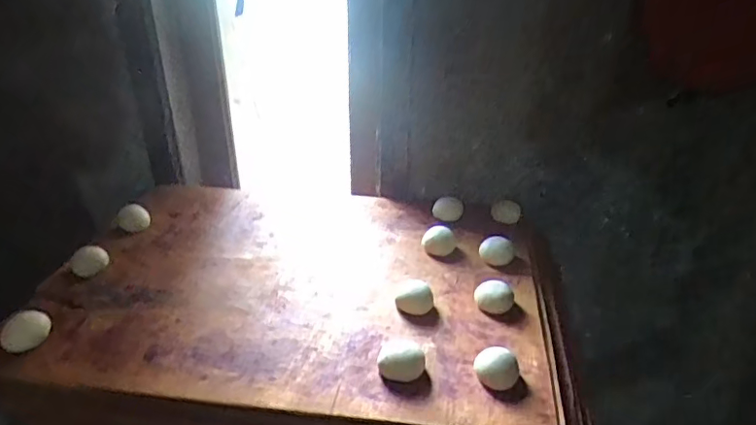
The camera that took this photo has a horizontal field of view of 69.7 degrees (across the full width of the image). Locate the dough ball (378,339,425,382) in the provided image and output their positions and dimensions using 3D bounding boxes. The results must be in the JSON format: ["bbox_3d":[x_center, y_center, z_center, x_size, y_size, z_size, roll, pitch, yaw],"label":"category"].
[{"bbox_3d":[0.023,0.145,0.535,0.044,0.026,0.041,0,31,0],"label":"dough ball"}]

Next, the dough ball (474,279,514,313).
[{"bbox_3d":[0.133,0.097,0.623,0.042,0.028,0.039,0,31,0],"label":"dough ball"}]

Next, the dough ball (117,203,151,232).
[{"bbox_3d":[-0.349,0.008,0.776,0.039,0.025,0.039,-10,33,-15],"label":"dough ball"}]

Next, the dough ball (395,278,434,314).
[{"bbox_3d":[0.042,0.095,0.617,0.040,0.022,0.033,3,31,5],"label":"dough ball"}]

